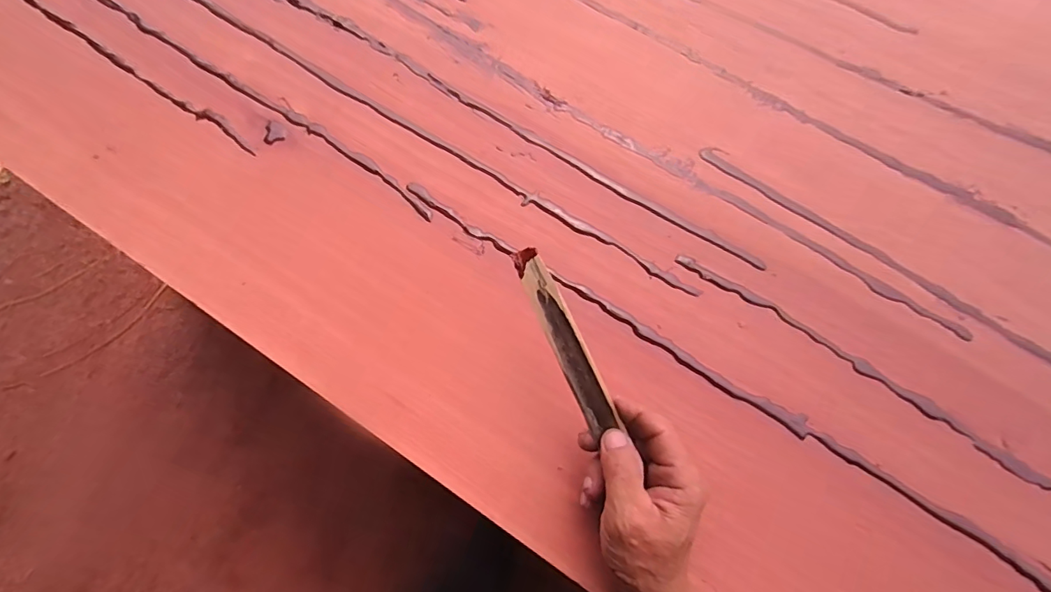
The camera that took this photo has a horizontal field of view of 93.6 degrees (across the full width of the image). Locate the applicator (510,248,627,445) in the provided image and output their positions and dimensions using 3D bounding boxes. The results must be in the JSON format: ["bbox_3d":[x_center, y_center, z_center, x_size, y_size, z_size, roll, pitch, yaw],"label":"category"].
[{"bbox_3d":[0.028,0.033,0.342,0.021,0.004,0.138,-25,97,5],"label":"applicator"}]

